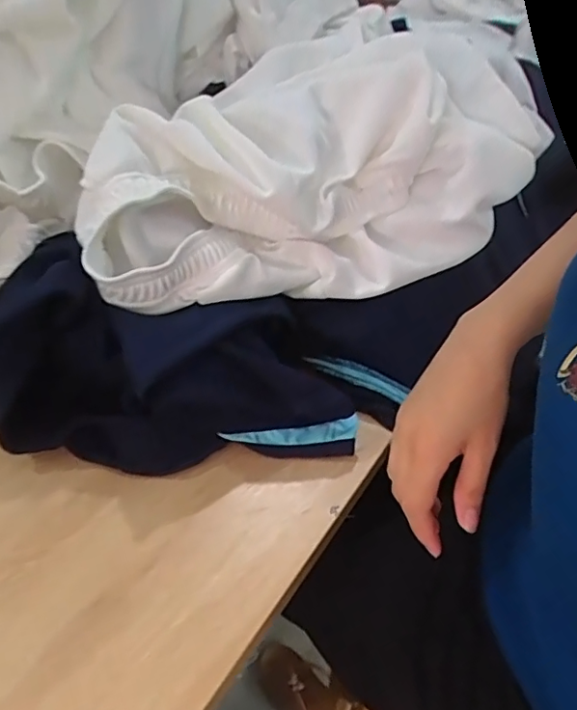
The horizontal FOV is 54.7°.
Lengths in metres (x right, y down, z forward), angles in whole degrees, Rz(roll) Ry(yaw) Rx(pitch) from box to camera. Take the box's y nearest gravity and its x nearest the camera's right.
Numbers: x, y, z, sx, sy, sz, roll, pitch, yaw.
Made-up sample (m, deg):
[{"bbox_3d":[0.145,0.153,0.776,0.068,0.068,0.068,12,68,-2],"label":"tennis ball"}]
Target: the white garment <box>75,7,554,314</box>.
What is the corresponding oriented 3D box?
[{"bbox_3d":[0.030,-0.187,0.526,0.445,0.151,0.231,-19,46,-23],"label":"white garment"}]

